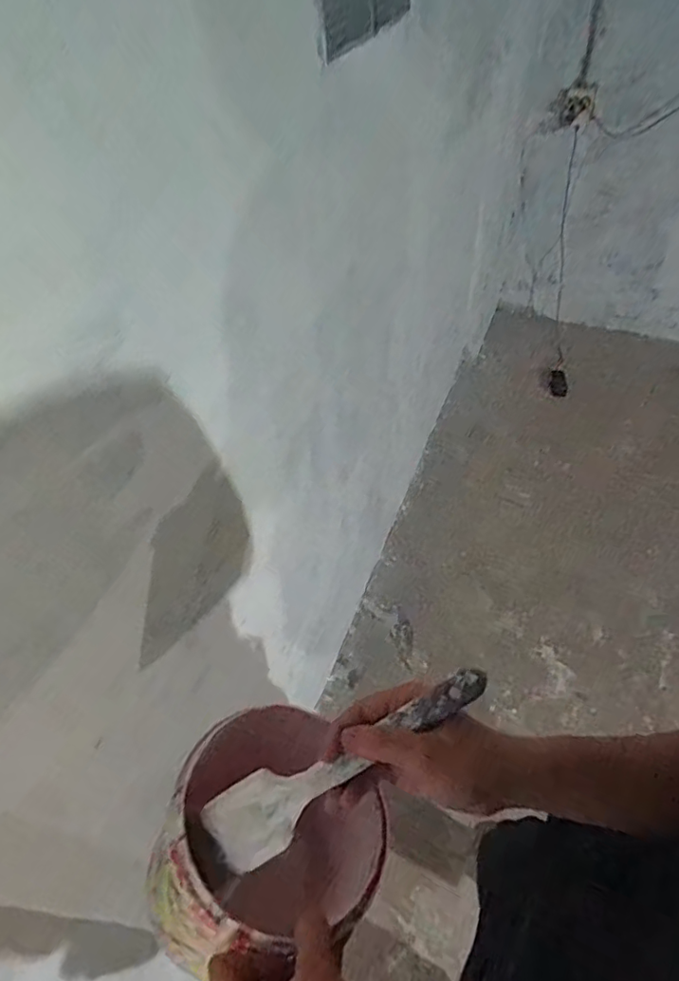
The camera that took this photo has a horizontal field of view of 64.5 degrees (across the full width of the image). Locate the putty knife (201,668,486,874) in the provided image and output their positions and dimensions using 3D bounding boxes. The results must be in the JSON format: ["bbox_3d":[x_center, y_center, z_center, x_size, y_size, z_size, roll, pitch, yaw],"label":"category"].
[{"bbox_3d":[0.003,0.187,0.373,0.222,0.014,0.051,-35,53,5],"label":"putty knife"}]

